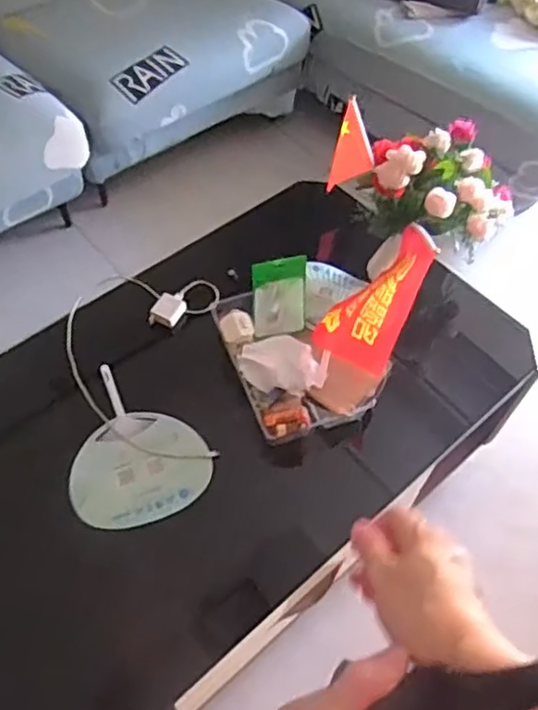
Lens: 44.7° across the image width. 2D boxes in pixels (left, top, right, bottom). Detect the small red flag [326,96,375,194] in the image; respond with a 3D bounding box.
[{"bbox_3d":[0.164,-0.389,1.269,0.093,0.180,0.016,37,41,21],"label":"small red flag"}]

